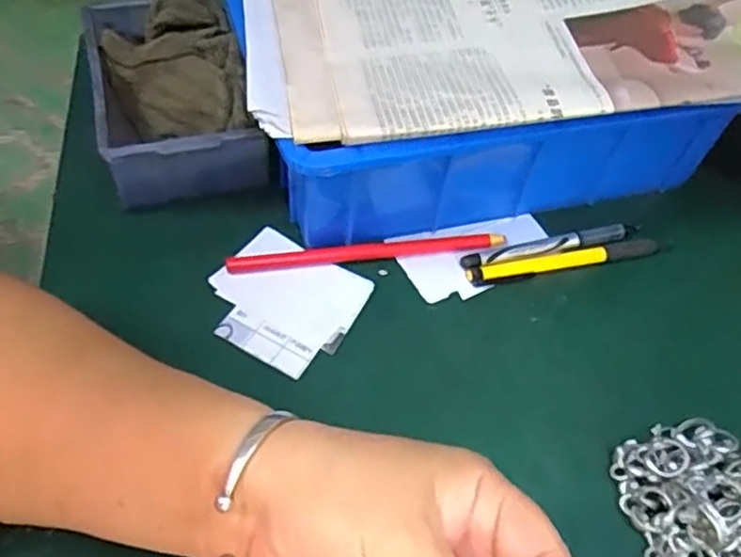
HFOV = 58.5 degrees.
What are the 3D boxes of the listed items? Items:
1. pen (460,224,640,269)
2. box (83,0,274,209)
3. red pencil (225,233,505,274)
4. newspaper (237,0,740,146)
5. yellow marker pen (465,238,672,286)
[{"bbox_3d":[0.115,-0.020,0.412,0.123,0.010,0.012,-12,55,-14],"label":"pen"},{"bbox_3d":[-0.128,-0.121,0.424,0.092,0.057,0.157,-12,56,-15],"label":"box"},{"bbox_3d":[-0.001,-0.017,0.397,0.165,0.008,0.012,-5,54,-9],"label":"red pencil"},{"bbox_3d":[0.075,-0.178,0.384,0.302,0.050,0.222,-4,54,-6],"label":"newspaper"},{"bbox_3d":[0.124,-0.012,0.407,0.135,0.008,0.012,-10,55,-13],"label":"yellow marker pen"}]

